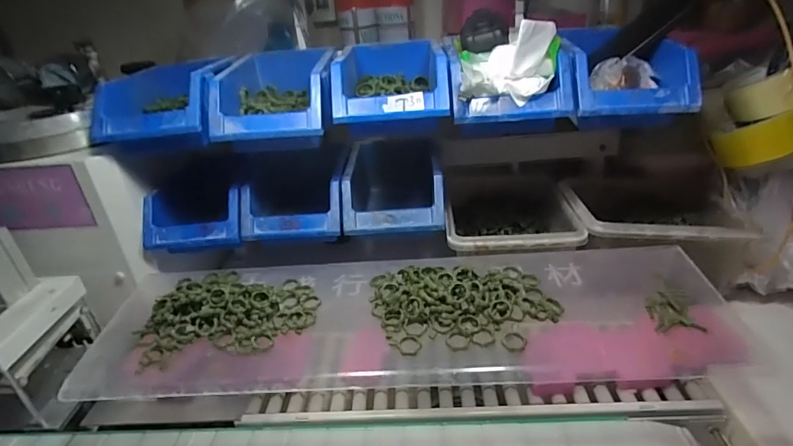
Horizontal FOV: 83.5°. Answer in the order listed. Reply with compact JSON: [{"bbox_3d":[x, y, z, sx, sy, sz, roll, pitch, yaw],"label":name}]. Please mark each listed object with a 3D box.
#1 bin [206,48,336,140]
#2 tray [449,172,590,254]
[{"bbox_3d":[-0.140,-0.155,0.541,0.122,0.076,0.188,-4,29,1],"label":"bin"},{"bbox_3d":[0.150,-0.004,0.601,0.154,0.068,0.191,-2,29,5],"label":"tray"}]

